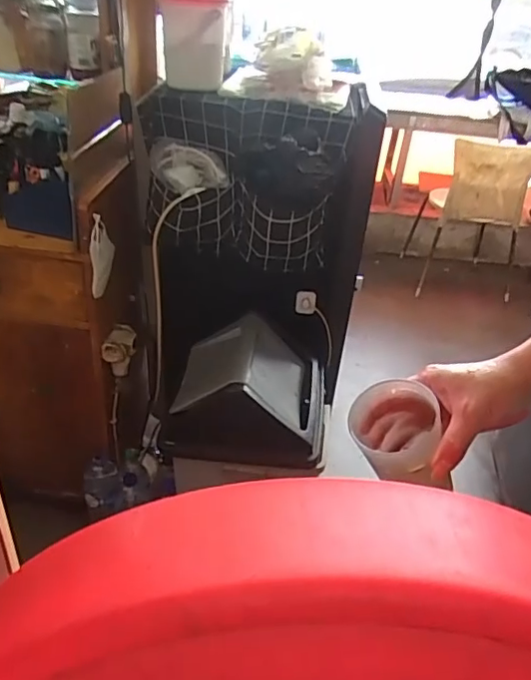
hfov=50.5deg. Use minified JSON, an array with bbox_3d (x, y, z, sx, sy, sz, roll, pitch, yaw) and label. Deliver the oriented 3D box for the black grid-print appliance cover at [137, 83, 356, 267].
[{"bbox_3d":[-0.054,-0.299,1.084,0.374,0.284,0.144,8,36,4],"label":"black grid-print appliance cover"}]

